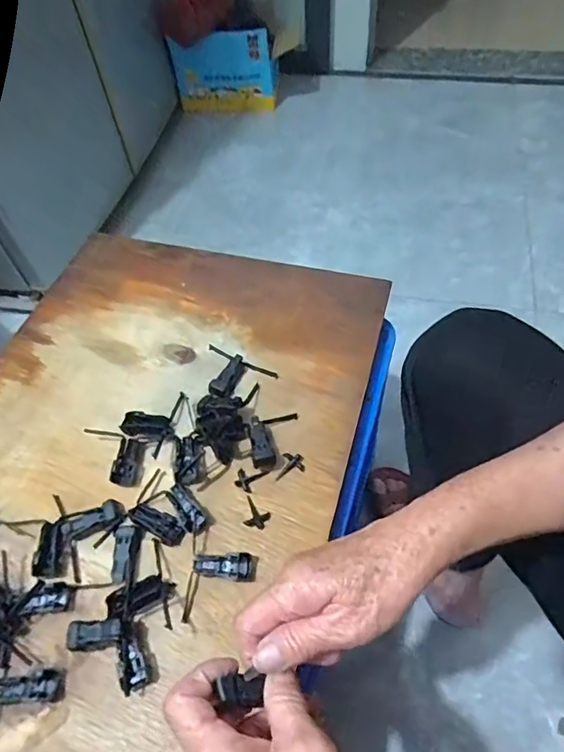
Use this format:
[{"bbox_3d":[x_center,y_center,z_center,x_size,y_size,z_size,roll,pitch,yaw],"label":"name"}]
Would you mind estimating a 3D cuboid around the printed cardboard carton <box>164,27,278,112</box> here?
[{"bbox_3d":[-0.146,-0.793,1.324,0.261,0.182,0.055,-3,55,2],"label":"printed cardboard carton"}]

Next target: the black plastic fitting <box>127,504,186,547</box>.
[{"bbox_3d":[-0.109,0.128,0.442,0.053,0.010,0.021,24,60,19],"label":"black plastic fitting"}]

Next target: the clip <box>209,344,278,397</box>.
[{"bbox_3d":[-0.053,-0.001,0.528,0.081,0.015,0.054,22,59,18],"label":"clip"}]

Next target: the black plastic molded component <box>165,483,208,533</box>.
[{"bbox_3d":[-0.085,0.115,0.448,0.020,0.014,0.045,-34,60,-19],"label":"black plastic molded component"}]

